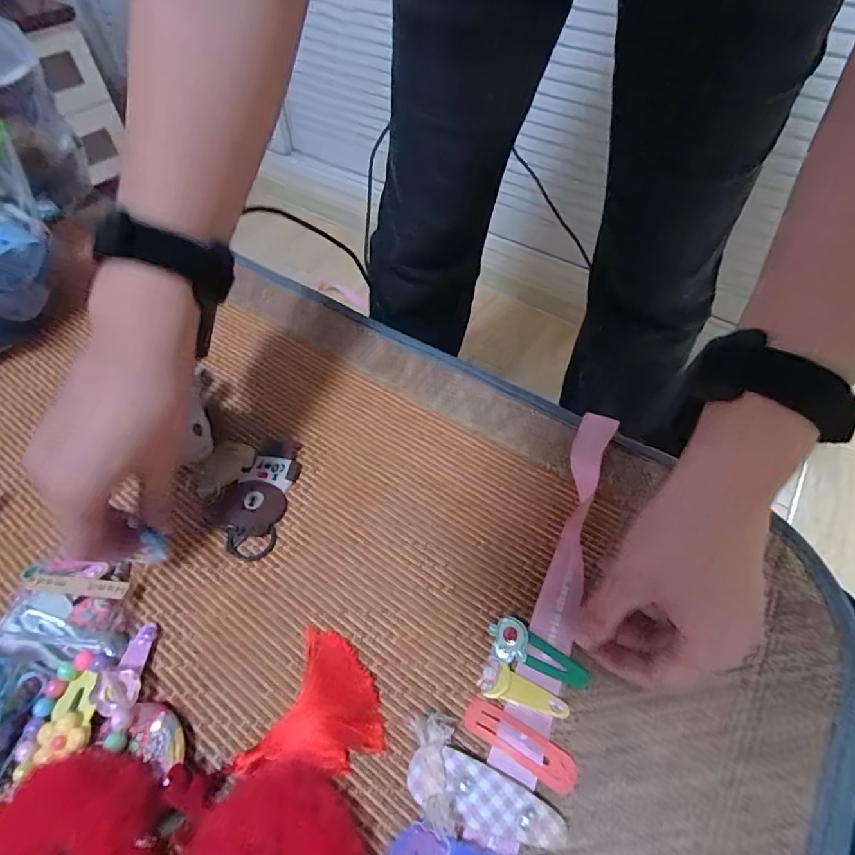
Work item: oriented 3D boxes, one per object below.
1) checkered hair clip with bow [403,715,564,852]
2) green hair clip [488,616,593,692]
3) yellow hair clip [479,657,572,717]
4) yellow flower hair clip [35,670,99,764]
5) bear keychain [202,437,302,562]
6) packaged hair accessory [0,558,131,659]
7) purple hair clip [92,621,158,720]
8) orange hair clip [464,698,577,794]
[{"bbox_3d":[0.021,0.172,0.227,0.079,0.009,0.037,33,59,21],"label":"checkered hair clip with bow"},{"bbox_3d":[0.060,0.124,0.264,0.056,0.011,0.021,27,55,5],"label":"green hair clip"},{"bbox_3d":[0.049,0.140,0.254,0.046,0.005,0.018,27,57,18],"label":"yellow hair clip"},{"bbox_3d":[-0.185,0.147,0.250,0.024,0.005,0.041,-1,53,-2],"label":"yellow flower hair clip"},{"bbox_3d":[-0.117,0.044,0.334,0.047,0.011,0.088,9,54,6],"label":"bear keychain"},{"bbox_3d":[-0.212,0.103,0.285,0.066,0.016,0.054,-1,53,-2],"label":"packaged hair accessory"},{"bbox_3d":[-0.163,0.131,0.266,0.019,0.011,0.048,3,38,3],"label":"purple hair clip"},{"bbox_3d":[0.046,0.158,0.243,0.058,0.007,0.017,28,58,18],"label":"orange hair clip"}]

